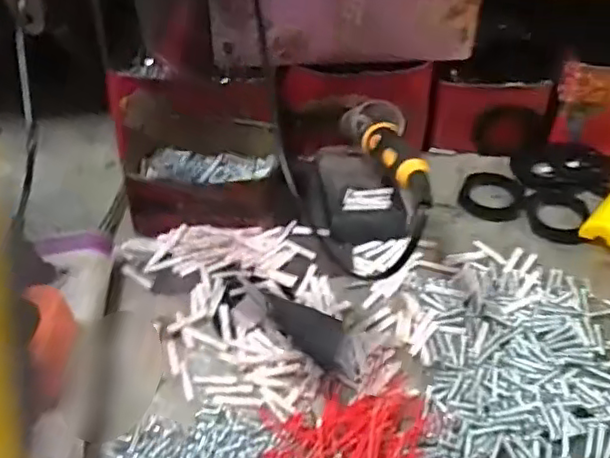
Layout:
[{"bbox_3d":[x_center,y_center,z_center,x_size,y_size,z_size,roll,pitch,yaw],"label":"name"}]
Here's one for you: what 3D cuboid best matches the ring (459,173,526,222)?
[{"bbox_3d":[0.154,-0.029,0.516,0.051,0.004,0.056,0,42,0],"label":"ring"}]

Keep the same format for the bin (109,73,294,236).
[{"bbox_3d":[-0.077,-0.060,0.489,0.124,0.082,0.107,-11,43,-13],"label":"bin"}]

